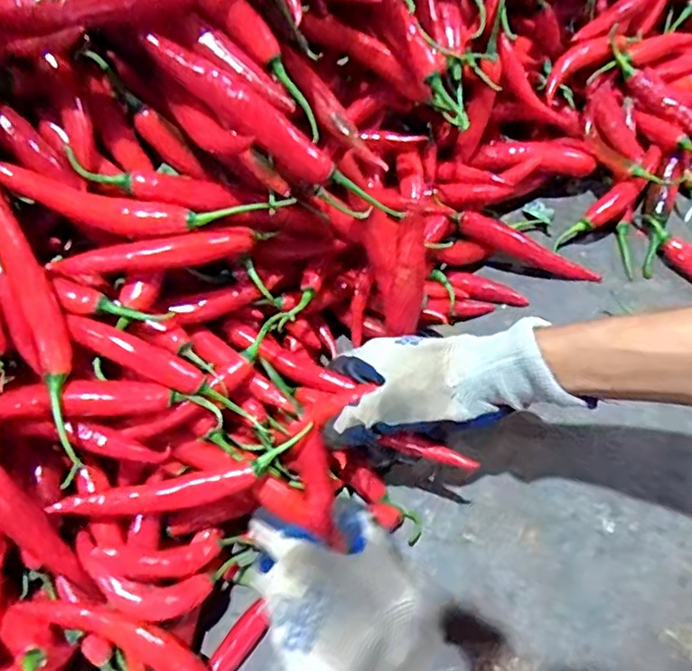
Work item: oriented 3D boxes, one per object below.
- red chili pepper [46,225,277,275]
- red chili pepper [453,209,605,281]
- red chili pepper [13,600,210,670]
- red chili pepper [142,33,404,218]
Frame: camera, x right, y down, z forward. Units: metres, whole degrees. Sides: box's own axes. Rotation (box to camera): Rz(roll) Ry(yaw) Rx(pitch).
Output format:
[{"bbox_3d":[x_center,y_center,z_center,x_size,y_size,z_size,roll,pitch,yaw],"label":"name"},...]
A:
[{"bbox_3d":[-0.104,-0.048,0.354,0.124,0.019,0.019,-11,68,-18],"label":"red chili pepper"},{"bbox_3d":[0.148,-0.070,0.490,0.126,0.018,0.016,23,70,-9],"label":"red chili pepper"},{"bbox_3d":[-0.113,0.196,0.366,0.167,0.027,0.030,38,72,-13],"label":"red chili pepper"},{"bbox_3d":[-0.039,-0.113,0.340,0.159,0.015,0.018,33,70,-15],"label":"red chili pepper"}]

